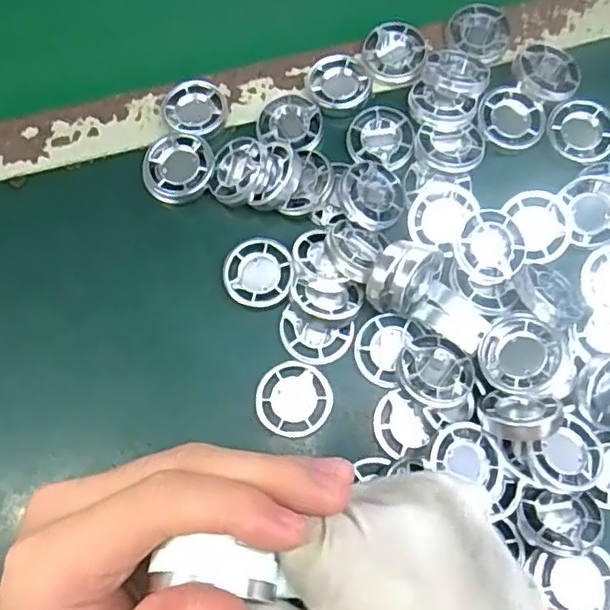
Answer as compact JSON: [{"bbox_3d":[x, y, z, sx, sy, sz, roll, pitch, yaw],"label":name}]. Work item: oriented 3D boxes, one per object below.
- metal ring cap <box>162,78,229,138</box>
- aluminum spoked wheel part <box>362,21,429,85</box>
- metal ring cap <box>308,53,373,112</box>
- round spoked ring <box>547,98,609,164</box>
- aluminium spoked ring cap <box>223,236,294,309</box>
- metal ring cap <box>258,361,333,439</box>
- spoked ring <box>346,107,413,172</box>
[{"bbox_3d":[-0.066,-0.119,0.381,0.038,0.012,0.038,0,75,2],"label":"metal ring cap"},{"bbox_3d":[0.055,-0.154,0.384,0.038,0.005,0.041,18,77,6],"label":"aluminum spoked wheel part"},{"bbox_3d":[0.021,-0.135,0.378,0.036,0.005,0.039,0,75,2],"label":"metal ring cap"},{"bbox_3d":[0.158,-0.098,0.361,0.034,0.014,0.038,-37,77,-7],"label":"round spoked ring"},{"bbox_3d":[-0.025,-0.018,0.349,0.038,0.011,0.039,0,75,2],"label":"aluminium spoked ring cap"},{"bbox_3d":[-0.005,0.049,0.328,0.038,0.004,0.039,0,75,2],"label":"metal ring cap"},{"bbox_3d":[0.045,-0.098,0.366,0.037,0.004,0.036,16,77,6],"label":"spoked ring"}]

